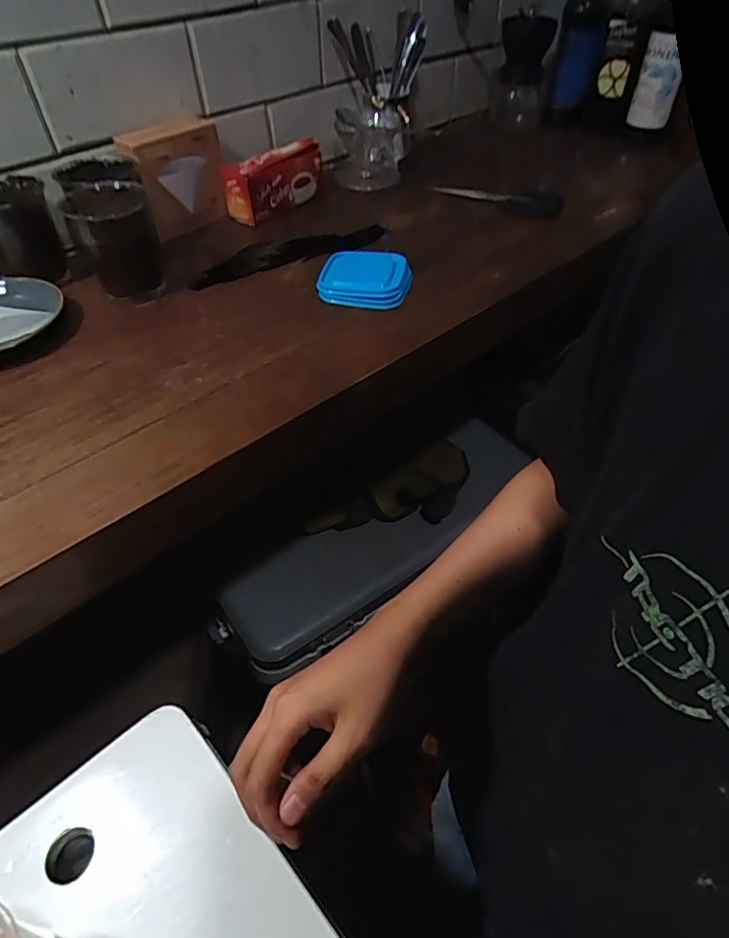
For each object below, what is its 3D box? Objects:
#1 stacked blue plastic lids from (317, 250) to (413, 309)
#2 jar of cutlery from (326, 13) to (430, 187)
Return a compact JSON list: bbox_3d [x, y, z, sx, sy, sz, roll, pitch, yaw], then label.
[{"bbox_3d":[0.003,-0.227,0.642,0.101,0.022,0.122,7,48,7],"label":"stacked blue plastic lids"},{"bbox_3d":[0.019,-0.531,0.793,0.122,0.184,0.152,3,46,3],"label":"jar of cutlery"}]

